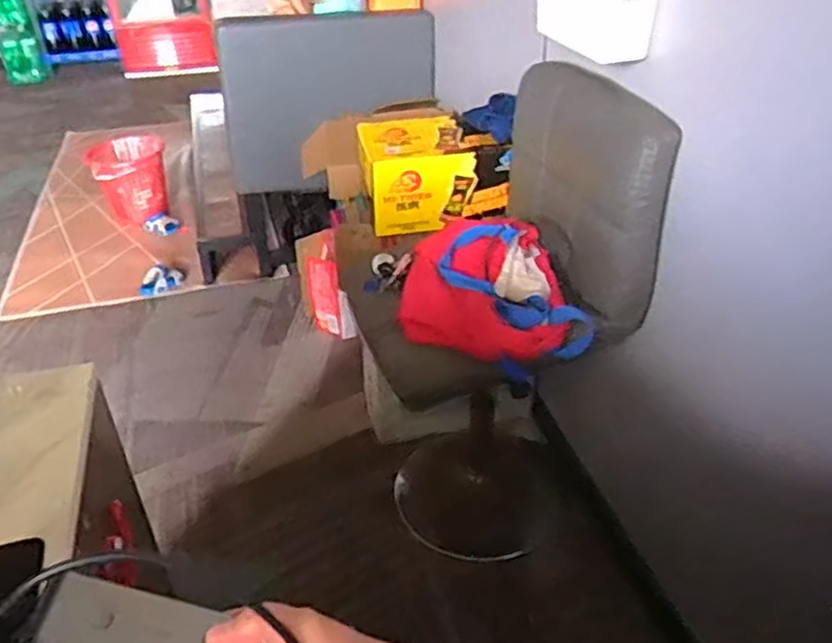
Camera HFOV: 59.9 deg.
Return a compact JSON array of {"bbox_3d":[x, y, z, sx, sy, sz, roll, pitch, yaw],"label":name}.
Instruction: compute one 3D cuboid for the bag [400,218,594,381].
[{"bbox_3d":[0.125,-0.043,1.185,0.297,0.153,0.273,0,35,1],"label":"bag"}]

